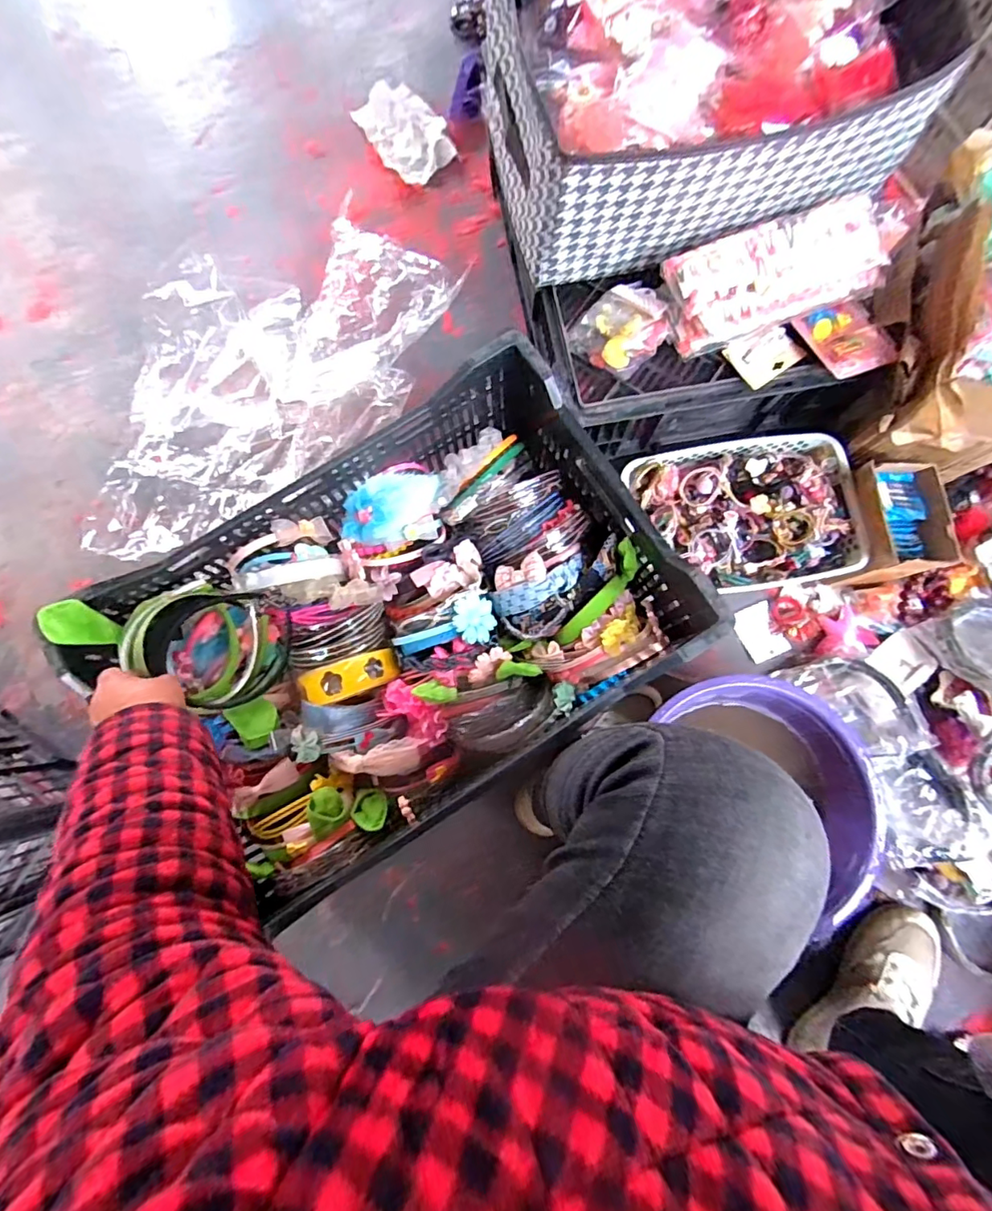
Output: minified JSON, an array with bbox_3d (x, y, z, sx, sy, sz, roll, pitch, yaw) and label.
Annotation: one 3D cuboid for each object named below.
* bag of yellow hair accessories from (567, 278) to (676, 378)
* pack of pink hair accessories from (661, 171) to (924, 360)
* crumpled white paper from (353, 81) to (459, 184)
[{"bbox_3d":[0.151,-0.321,0.631,0.096,0.052,0.092,-41,81,-5],"label":"bag of yellow hair accessories"},{"bbox_3d":[0.313,-0.366,0.600,0.252,0.065,0.101,-18,79,-3],"label":"pack of pink hair accessories"},{"bbox_3d":[-0.157,-0.821,0.940,0.119,0.037,0.198,-37,81,-7],"label":"crumpled white paper"}]

